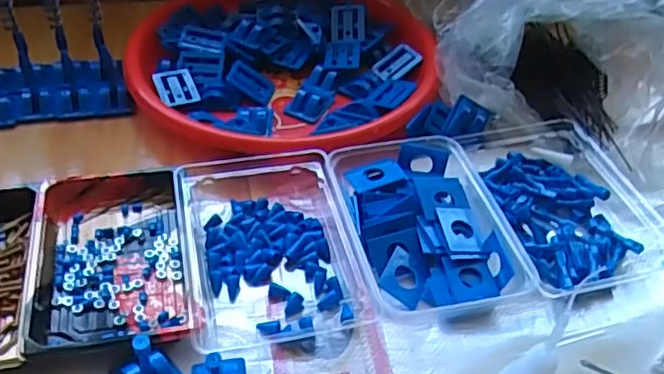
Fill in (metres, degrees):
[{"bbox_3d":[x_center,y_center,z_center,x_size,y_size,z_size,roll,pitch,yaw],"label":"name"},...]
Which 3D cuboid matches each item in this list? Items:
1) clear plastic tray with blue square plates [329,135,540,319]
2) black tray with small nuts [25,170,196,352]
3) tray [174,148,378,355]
[{"bbox_3d":[0.066,0.024,0.478,0.107,0.033,0.153,-10,45,-14],"label":"clear plastic tray with blue square plates"},{"bbox_3d":[-0.155,0.048,0.453,0.099,0.021,0.158,-8,44,-12],"label":"black tray with small nuts"},{"bbox_3d":[-0.049,0.033,0.469,0.118,0.027,0.168,-8,44,-11],"label":"tray"}]

